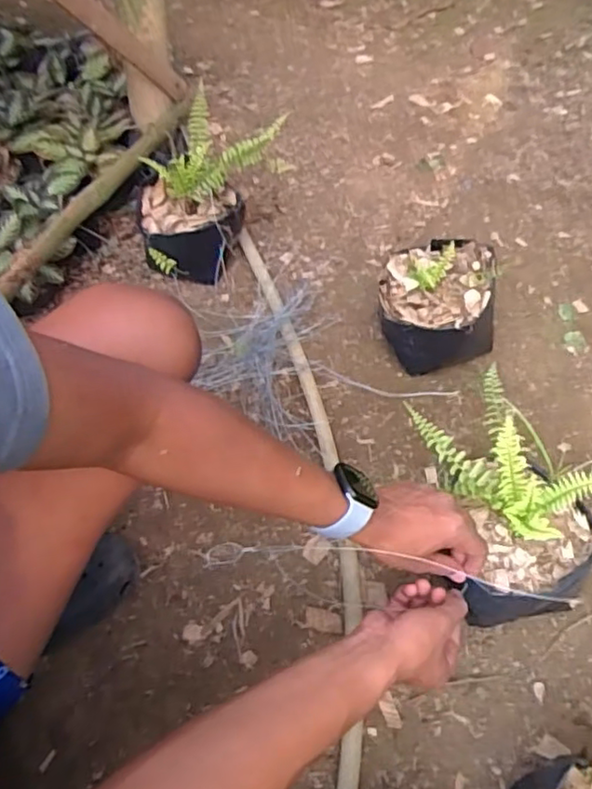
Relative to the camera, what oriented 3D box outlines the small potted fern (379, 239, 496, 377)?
[{"bbox_3d":[0.188,-0.117,0.844,0.156,0.137,0.150,7,59,5],"label":"small potted fern"}]

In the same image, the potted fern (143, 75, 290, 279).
[{"bbox_3d":[-0.132,-0.259,0.888,0.182,0.216,0.183,19,61,10],"label":"potted fern"}]

